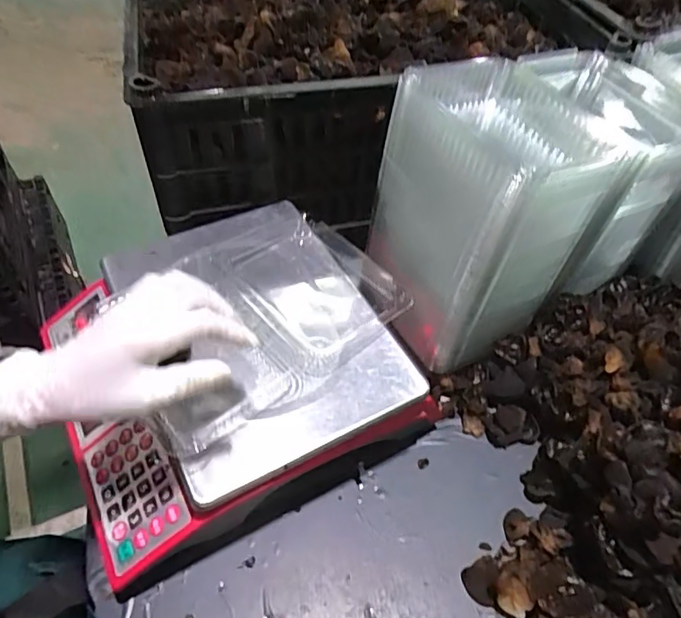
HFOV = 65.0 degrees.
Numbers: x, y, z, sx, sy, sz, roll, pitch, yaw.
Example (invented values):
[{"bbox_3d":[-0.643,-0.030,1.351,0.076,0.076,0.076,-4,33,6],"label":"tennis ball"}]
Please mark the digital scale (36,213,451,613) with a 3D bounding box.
[{"bbox_3d":[-0.117,0.046,0.538,0.319,0.118,0.307,-22,58,-19],"label":"digital scale"}]

